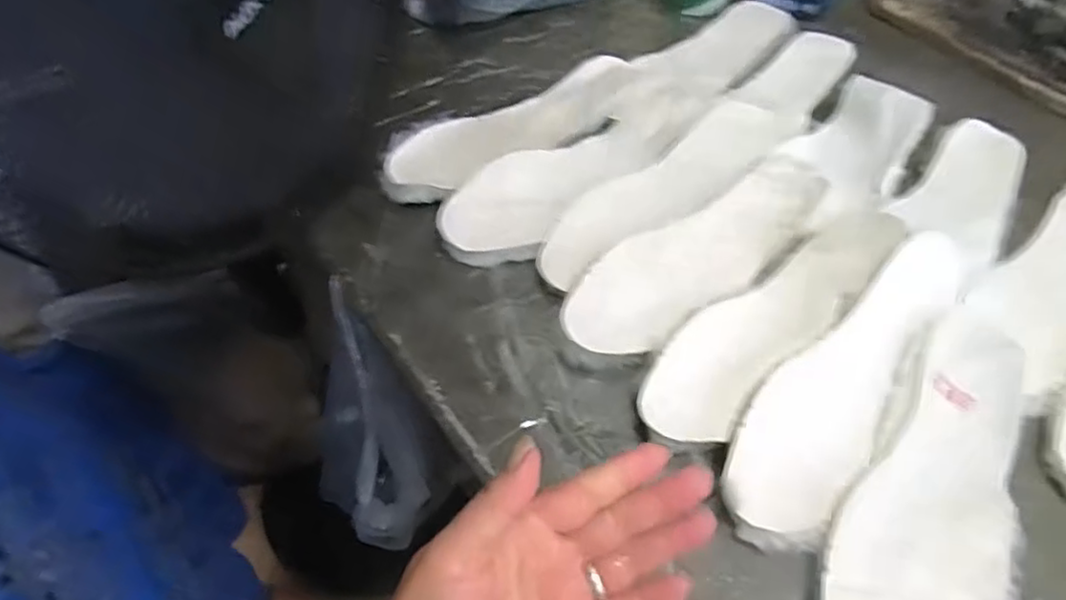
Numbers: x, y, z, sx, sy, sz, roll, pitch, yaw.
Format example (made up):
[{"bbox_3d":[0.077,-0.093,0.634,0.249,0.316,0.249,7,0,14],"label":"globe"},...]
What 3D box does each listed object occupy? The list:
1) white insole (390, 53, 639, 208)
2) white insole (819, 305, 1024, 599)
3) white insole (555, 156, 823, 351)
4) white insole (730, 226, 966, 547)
[{"bbox_3d":[-0.015,-0.161,0.669,0.276,0.028,0.086,-30,57,-21],"label":"white insole"},{"bbox_3d":[0.258,0.113,0.442,0.098,0.028,0.288,24,56,18],"label":"white insole"},{"bbox_3d":[0.139,-0.044,0.558,0.265,0.015,0.081,-33,59,-23],"label":"white insole"},{"bbox_3d":[0.220,0.049,0.479,0.078,0.021,0.275,40,64,13],"label":"white insole"}]

